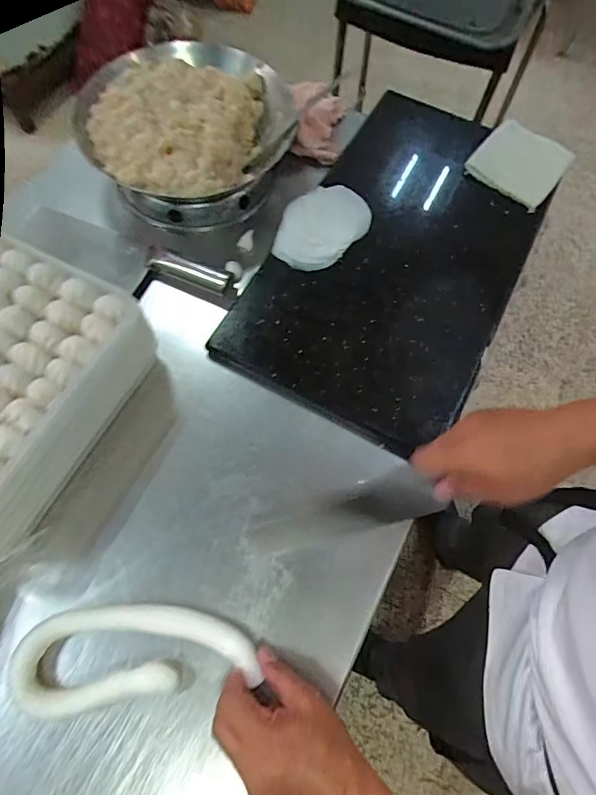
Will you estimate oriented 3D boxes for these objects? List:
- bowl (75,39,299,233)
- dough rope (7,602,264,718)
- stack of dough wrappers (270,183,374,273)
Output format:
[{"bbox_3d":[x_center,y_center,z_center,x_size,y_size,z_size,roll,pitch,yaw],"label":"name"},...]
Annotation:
[{"bbox_3d":[-0.160,-0.377,0.654,0.272,0.106,0.265,1,68,-2],"label":"bowl"},{"bbox_3d":[-0.151,0.240,0.430,0.217,0.034,0.081,-4,68,-7],"label":"dough rope"},{"bbox_3d":[0.034,-0.243,0.631,0.105,0.009,0.155,39,72,13],"label":"stack of dough wrappers"}]

